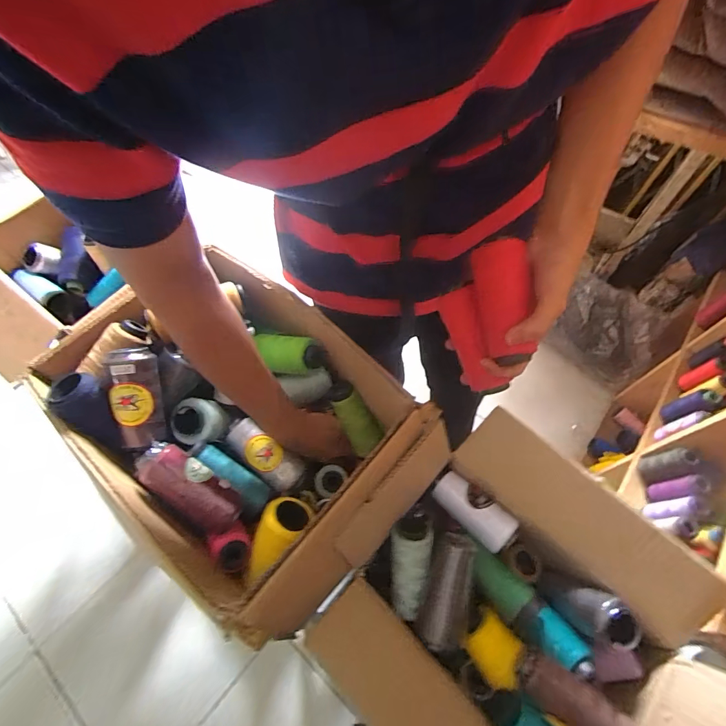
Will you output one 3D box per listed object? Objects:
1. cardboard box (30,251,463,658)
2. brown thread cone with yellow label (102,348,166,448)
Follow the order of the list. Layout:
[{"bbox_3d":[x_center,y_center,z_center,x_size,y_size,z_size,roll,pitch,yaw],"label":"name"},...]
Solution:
[{"bbox_3d":[-0.142,0.074,0.482,0.390,0.177,0.277,39,67,19],"label":"cardboard box"},{"bbox_3d":[-0.260,0.039,0.439,0.053,0.046,0.116,-5,101,-4],"label":"brown thread cone with yellow label"}]

